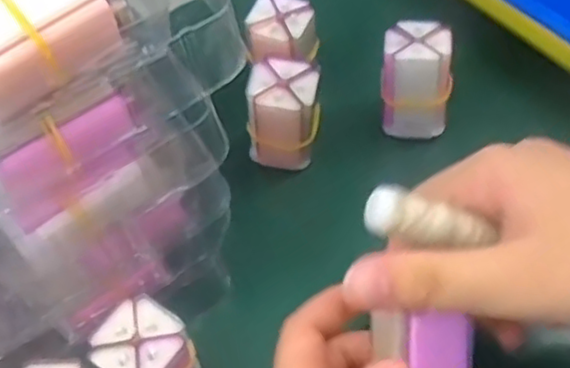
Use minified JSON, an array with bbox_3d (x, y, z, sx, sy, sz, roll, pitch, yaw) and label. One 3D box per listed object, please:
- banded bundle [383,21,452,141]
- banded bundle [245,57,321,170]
[{"bbox_3d":[0.070,-0.056,0.372,0.036,0.057,0.034,4,57,5],"label":"banded bundle"},{"bbox_3d":[0.000,-0.036,0.363,0.034,0.056,0.031,7,57,7],"label":"banded bundle"}]

